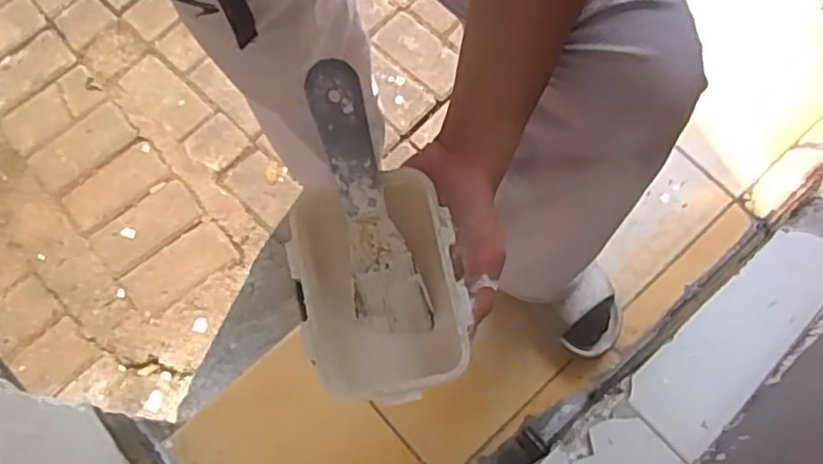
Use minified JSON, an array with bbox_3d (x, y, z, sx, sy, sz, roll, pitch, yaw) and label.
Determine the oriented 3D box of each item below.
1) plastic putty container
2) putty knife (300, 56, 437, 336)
[{"bbox_3d":[-0.022,0.038,0.445,0.100,0.058,0.138,-14,72,-3],"label":"plastic putty container"},{"bbox_3d":[-0.030,-0.015,0.430,0.044,0.010,0.179,-17,109,-4],"label":"putty knife"}]

